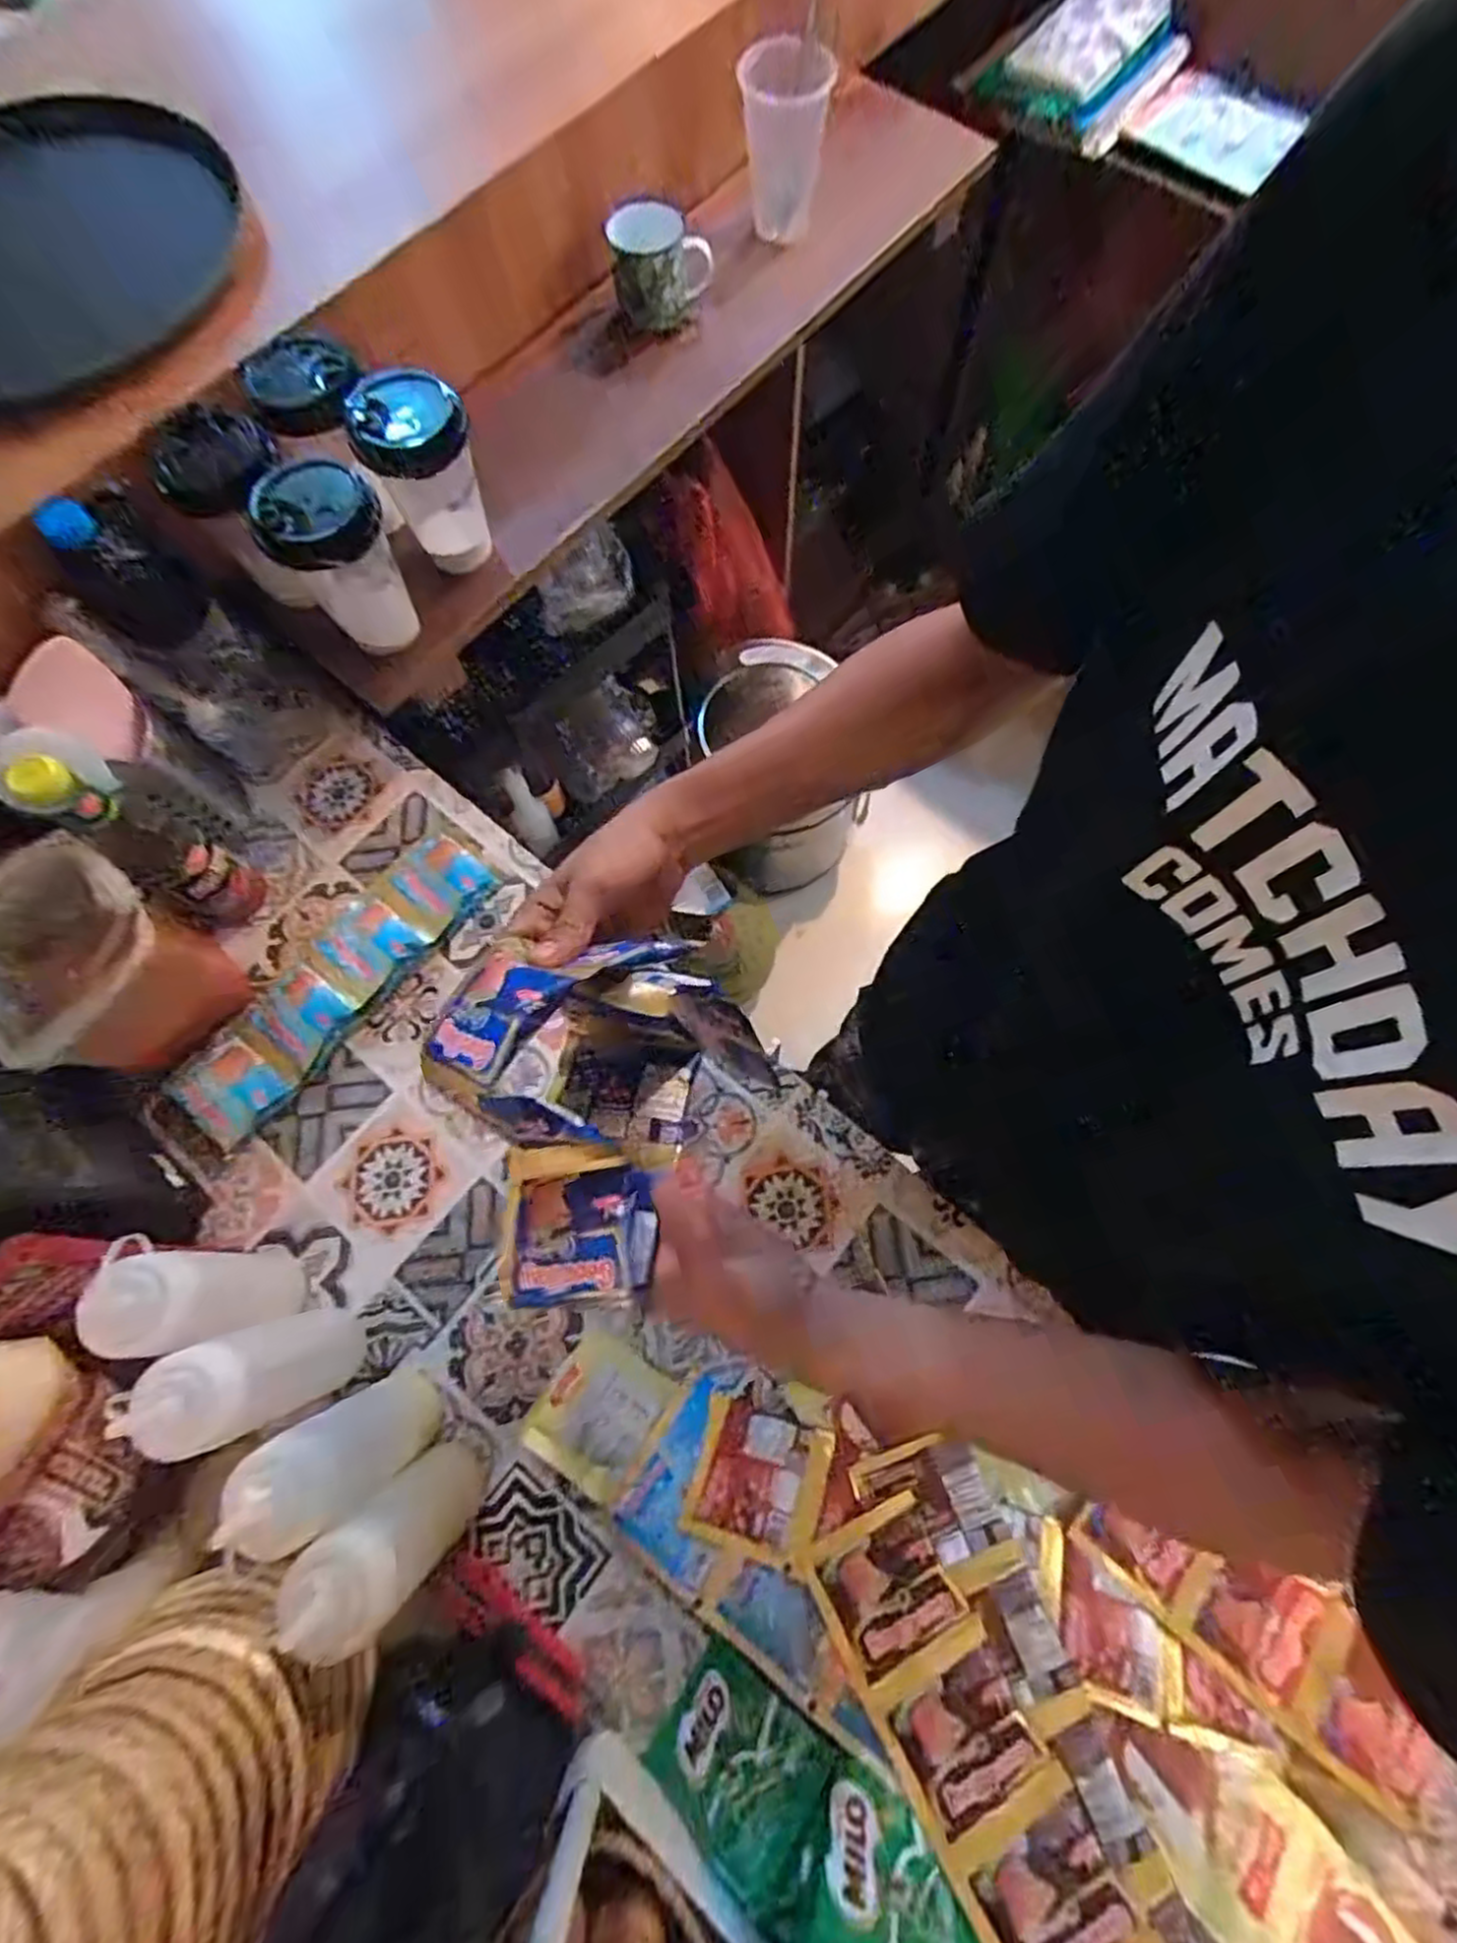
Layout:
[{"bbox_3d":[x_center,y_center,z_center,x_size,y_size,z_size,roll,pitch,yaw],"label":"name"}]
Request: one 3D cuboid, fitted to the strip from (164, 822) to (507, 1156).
[{"bbox_3d":[-0.333,0.005,0.634,0.089,0.017,0.305,38,78,12],"label":"strip"}]

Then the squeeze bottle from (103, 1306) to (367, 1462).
[{"bbox_3d":[-0.304,0.258,0.476,0.047,0.189,0.058,-21,74,-5],"label":"squeeze bottle"}]

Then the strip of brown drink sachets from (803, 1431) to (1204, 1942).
[{"bbox_3d":[0.182,0.504,0.441,0.126,0.048,0.383,-25,74,-6],"label":"strip of brown drink sachets"}]

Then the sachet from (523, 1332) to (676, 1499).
[{"bbox_3d":[-0.093,0.318,0.538,0.080,0.008,0.089,31,77,10],"label":"sachet"}]

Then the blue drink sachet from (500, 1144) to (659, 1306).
[{"bbox_3d":[-0.082,0.129,0.390,0.088,0.015,0.078,-15,58,25],"label":"blue drink sachet"}]

